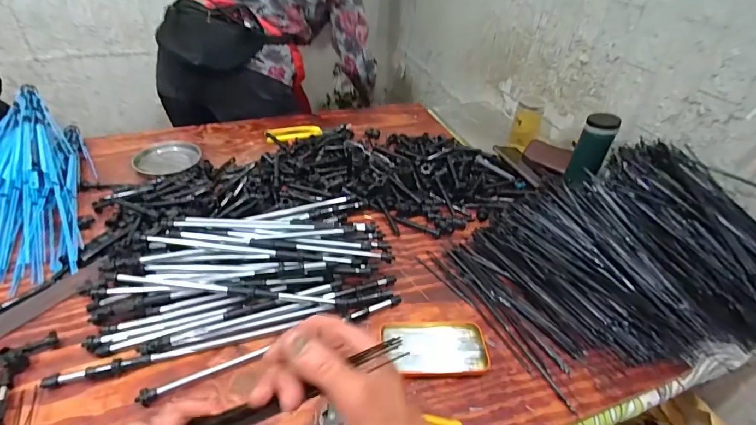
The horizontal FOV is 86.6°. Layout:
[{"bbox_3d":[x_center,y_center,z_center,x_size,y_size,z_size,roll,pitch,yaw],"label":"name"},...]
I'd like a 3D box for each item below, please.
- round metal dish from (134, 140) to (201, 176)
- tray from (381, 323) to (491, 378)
[{"bbox_3d":[-0.462,-0.122,0.874,0.128,0.024,0.106,10,40,7],"label":"round metal dish"},{"bbox_3d":[0.079,0.188,0.559,0.137,0.019,0.079,1,40,-4],"label":"tray"}]

